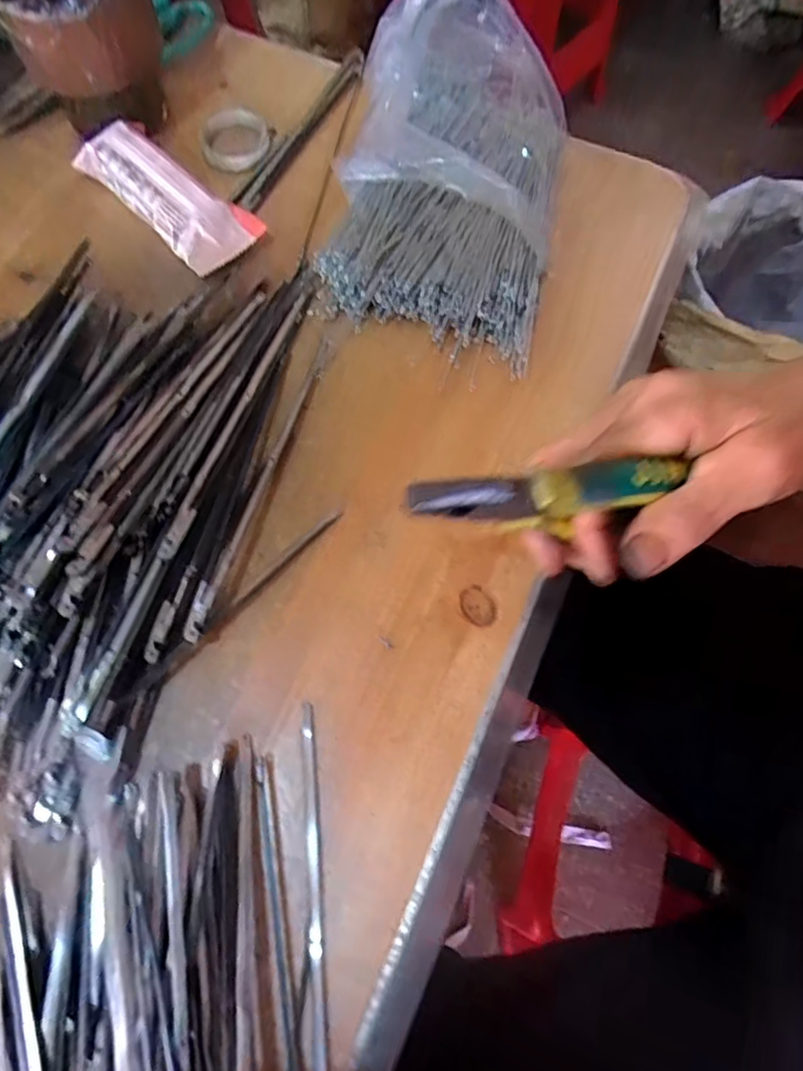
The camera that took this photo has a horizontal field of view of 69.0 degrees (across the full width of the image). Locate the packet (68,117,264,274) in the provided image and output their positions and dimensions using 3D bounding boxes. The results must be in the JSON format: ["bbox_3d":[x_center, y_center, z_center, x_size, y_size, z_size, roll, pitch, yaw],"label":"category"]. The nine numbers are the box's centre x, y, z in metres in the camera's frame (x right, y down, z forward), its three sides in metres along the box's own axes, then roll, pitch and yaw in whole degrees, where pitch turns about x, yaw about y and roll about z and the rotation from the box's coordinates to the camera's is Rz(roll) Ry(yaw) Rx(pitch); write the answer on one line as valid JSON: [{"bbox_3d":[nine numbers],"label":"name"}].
[{"bbox_3d":[-0.145,-0.213,0.362,0.120,0.028,0.050,40,73,13],"label":"packet"}]

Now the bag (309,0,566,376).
[{"bbox_3d":[0.032,-0.226,0.349,0.133,0.067,0.225,12,69,4],"label":"bag"}]

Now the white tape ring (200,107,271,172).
[{"bbox_3d":[-0.113,-0.267,0.394,0.043,0.013,0.049,8,69,2],"label":"white tape ring"}]

